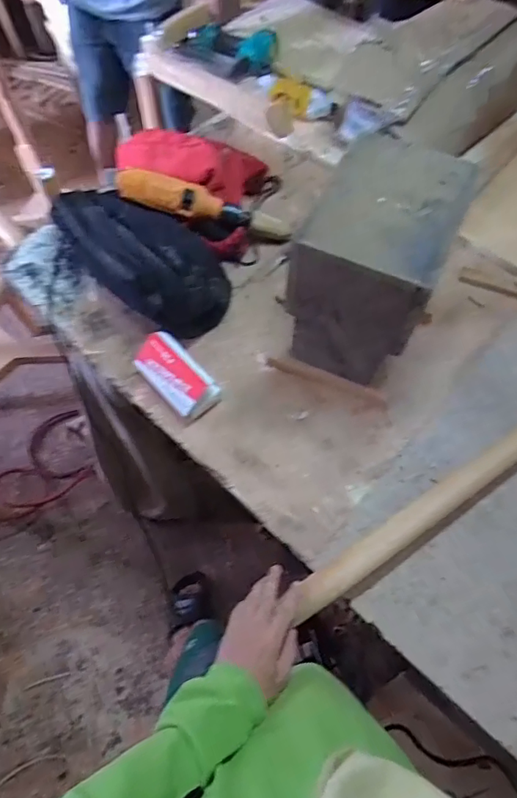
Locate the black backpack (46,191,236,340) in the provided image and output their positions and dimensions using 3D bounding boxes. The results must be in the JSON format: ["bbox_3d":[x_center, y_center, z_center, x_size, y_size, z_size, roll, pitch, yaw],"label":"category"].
[{"bbox_3d":[-0.208,-0.260,0.810,0.166,0.139,0.354,-38,70,-19],"label":"black backpack"}]

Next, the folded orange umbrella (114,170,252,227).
[{"bbox_3d":[-0.130,-0.355,0.852,0.237,0.044,0.045,10,63,-16],"label":"folded orange umbrella"}]

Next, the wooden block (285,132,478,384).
[{"bbox_3d":[0.161,-0.194,0.685,0.176,0.224,0.232,22,64,9],"label":"wooden block"}]

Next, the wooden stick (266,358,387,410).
[{"bbox_3d":[0.108,-0.030,0.765,0.196,0.027,0.021,23,65,10],"label":"wooden stick"}]

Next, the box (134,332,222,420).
[{"bbox_3d":[-0.126,-0.038,0.749,0.077,0.057,0.138,-38,70,-19],"label":"box"}]

